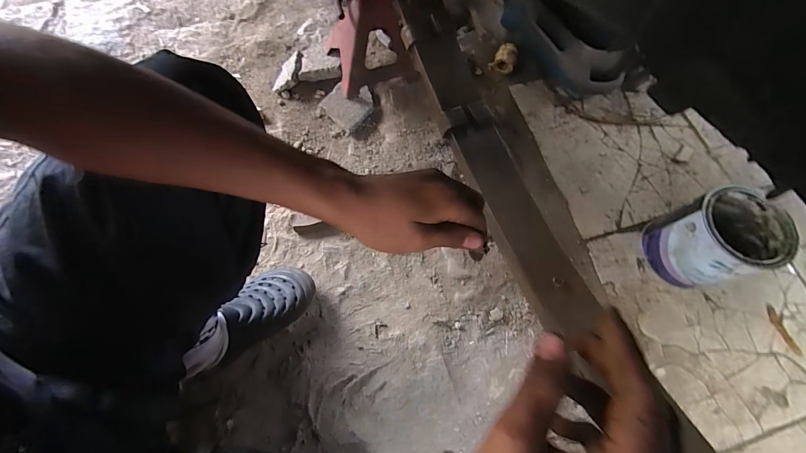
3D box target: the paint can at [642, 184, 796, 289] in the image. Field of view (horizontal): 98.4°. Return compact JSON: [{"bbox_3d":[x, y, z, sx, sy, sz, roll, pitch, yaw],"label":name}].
[{"bbox_3d":[0.548,0.027,0.624,0.153,0.152,0.137,-10,69,-2],"label":"paint can"}]

